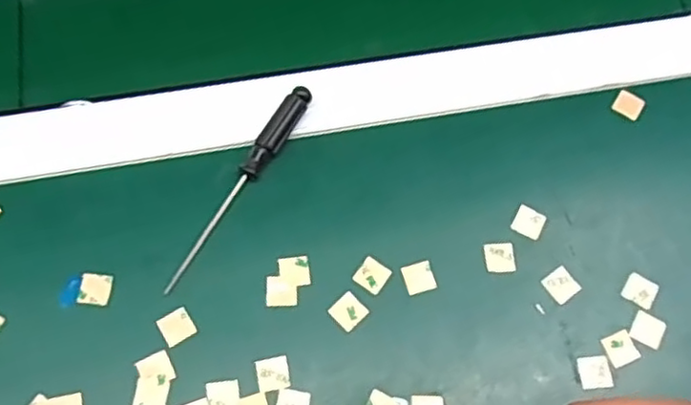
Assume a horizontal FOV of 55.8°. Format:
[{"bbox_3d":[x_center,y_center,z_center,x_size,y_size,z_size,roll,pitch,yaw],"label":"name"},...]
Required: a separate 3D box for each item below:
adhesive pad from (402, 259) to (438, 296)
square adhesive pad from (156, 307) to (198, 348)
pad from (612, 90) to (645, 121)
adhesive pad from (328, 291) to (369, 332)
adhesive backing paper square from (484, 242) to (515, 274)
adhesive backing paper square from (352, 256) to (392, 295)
[{"bbox_3d":[0.039,0.039,0.342,0.016,0.004,0.015,-17,69,-9],"label":"adhesive pad"},{"bbox_3d":[-0.085,0.062,0.328,0.016,0.004,0.016,-33,72,-14],"label":"square adhesive pad"},{"bbox_3d":[0.168,-0.058,0.385,0.017,0.004,0.017,33,71,11],"label":"pad"},{"bbox_3d":[0.002,0.055,0.334,0.016,0.004,0.016,-41,75,-16],"label":"adhesive pad"},{"bbox_3d":[0.083,0.029,0.347,0.016,0.004,0.016,-5,68,-4],"label":"adhesive backing paper square"},{"bbox_3d":[0.014,0.038,0.342,0.016,0.004,0.016,33,71,11],"label":"adhesive backing paper square"}]

